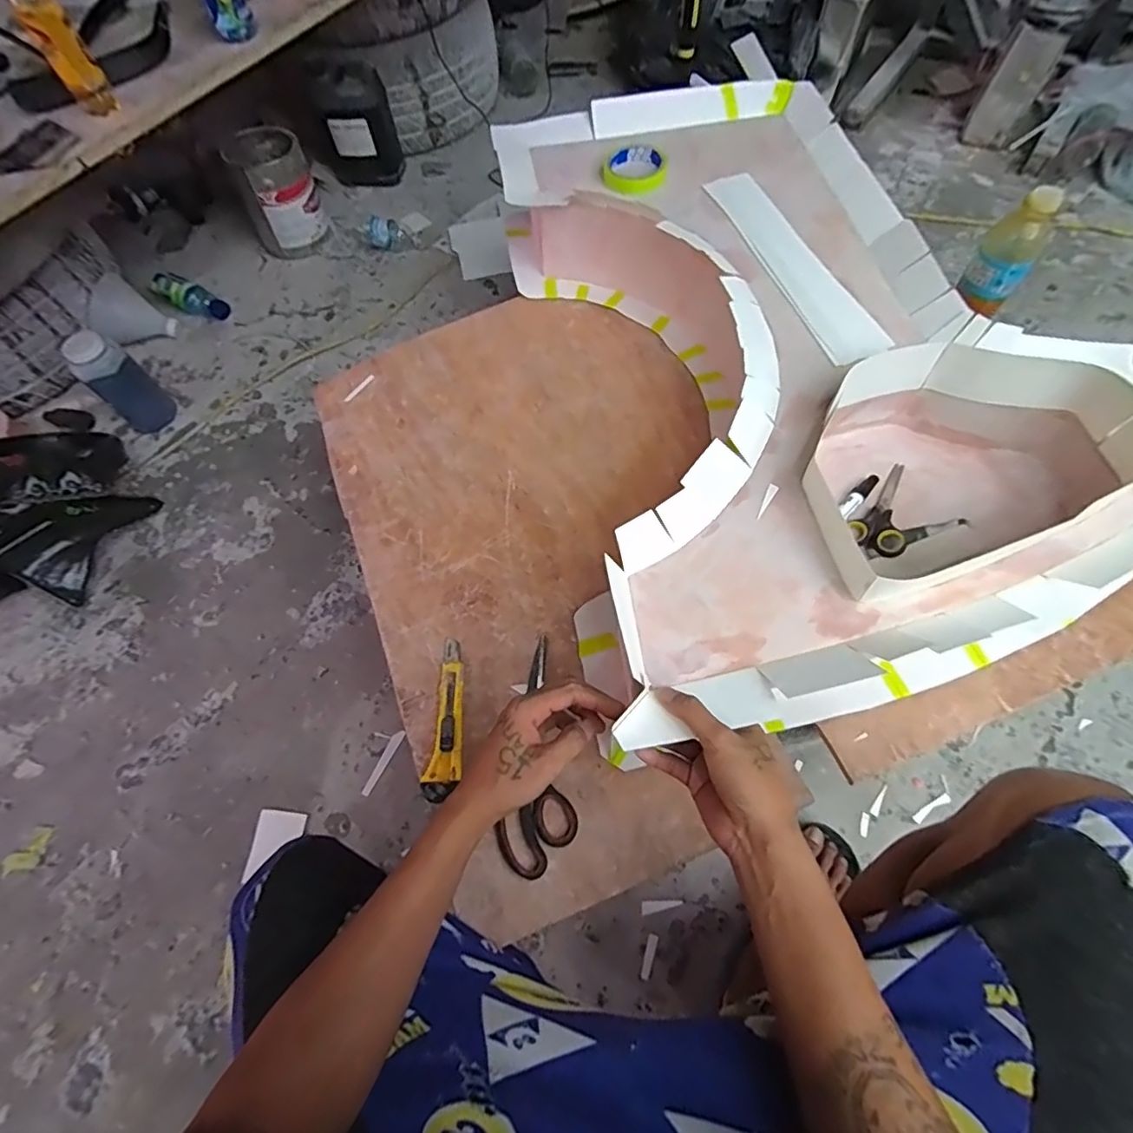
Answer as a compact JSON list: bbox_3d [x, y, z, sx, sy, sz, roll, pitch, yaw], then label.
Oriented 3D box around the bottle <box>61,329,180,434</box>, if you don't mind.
[{"bbox_3d":[-0.841,-0.345,1.087,0.098,0.194,0.090,35,70,19],"label":"bottle"}]

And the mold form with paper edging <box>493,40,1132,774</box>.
[{"bbox_3d":[0.263,-0.279,0.722,0.572,0.177,0.904,-10,63,-1],"label":"mold form with paper edging"}]

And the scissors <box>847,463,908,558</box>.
[{"bbox_3d":[0.356,-0.070,0.625,0.056,0.012,0.130,29,69,17],"label":"scissors"}]

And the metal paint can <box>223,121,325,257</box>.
[{"bbox_3d":[-0.661,-0.856,1.326,0.171,0.210,0.176,-26,64,-9],"label":"metal paint can"}]

